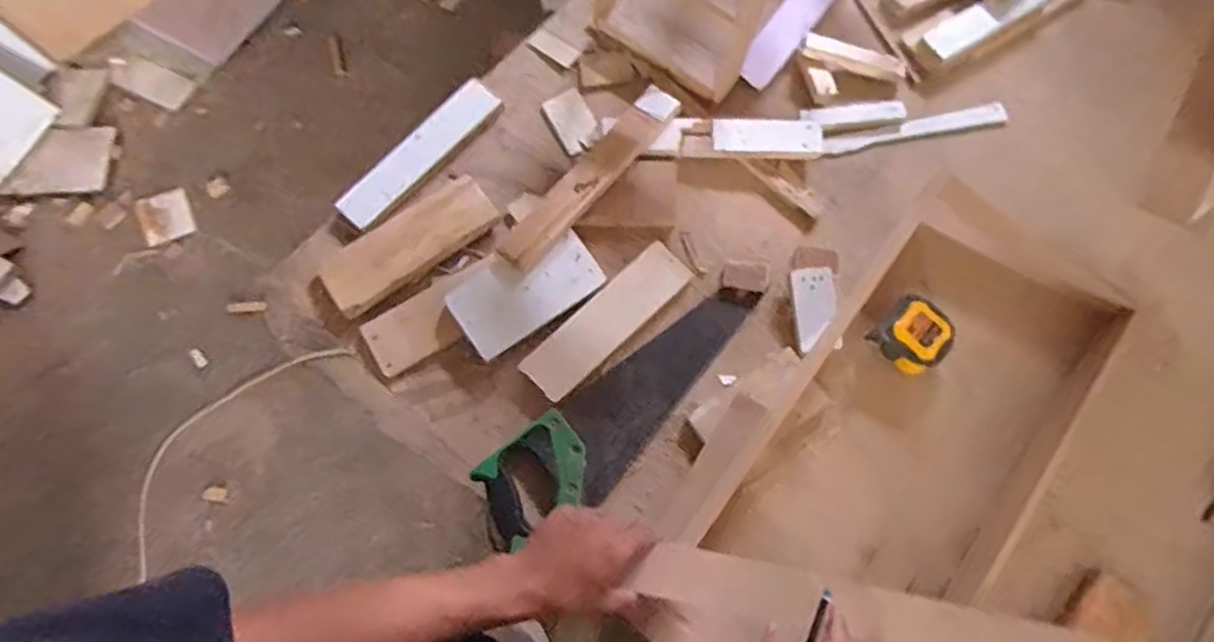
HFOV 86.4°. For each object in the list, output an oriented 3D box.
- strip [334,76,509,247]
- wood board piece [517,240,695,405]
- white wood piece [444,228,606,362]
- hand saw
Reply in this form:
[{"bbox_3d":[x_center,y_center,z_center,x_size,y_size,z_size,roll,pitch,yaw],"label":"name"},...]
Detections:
[{"bbox_3d":[-0.252,-0.213,0.841,0.053,0.023,0.269,41,78,12],"label":"strip"},{"bbox_3d":[0.003,-0.003,0.783,0.232,0.008,0.065,-43,77,-11],"label":"wood board piece"},{"bbox_3d":[-0.097,-0.039,0.778,0.175,0.012,0.099,-33,88,-8],"label":"white wood piece"},{"bbox_3d":[0.019,0.109,0.751,0.380,0.032,0.110,-36,75,-9],"label":"hand saw"}]

